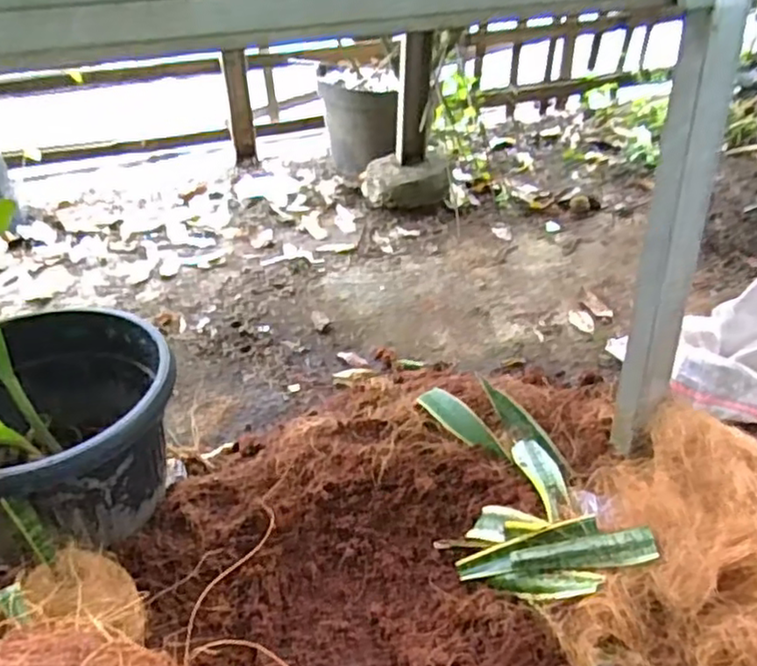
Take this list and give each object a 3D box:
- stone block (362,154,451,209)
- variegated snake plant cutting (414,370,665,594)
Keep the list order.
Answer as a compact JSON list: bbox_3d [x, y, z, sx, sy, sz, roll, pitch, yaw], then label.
[{"bbox_3d":[0.072,-0.393,1.797,0.227,0.120,0.116,-3,37,-2],"label":"stone block"},{"bbox_3d":[0.178,0.207,0.958,0.216,0.089,0.396,-10,37,-11],"label":"variegated snake plant cutting"}]

